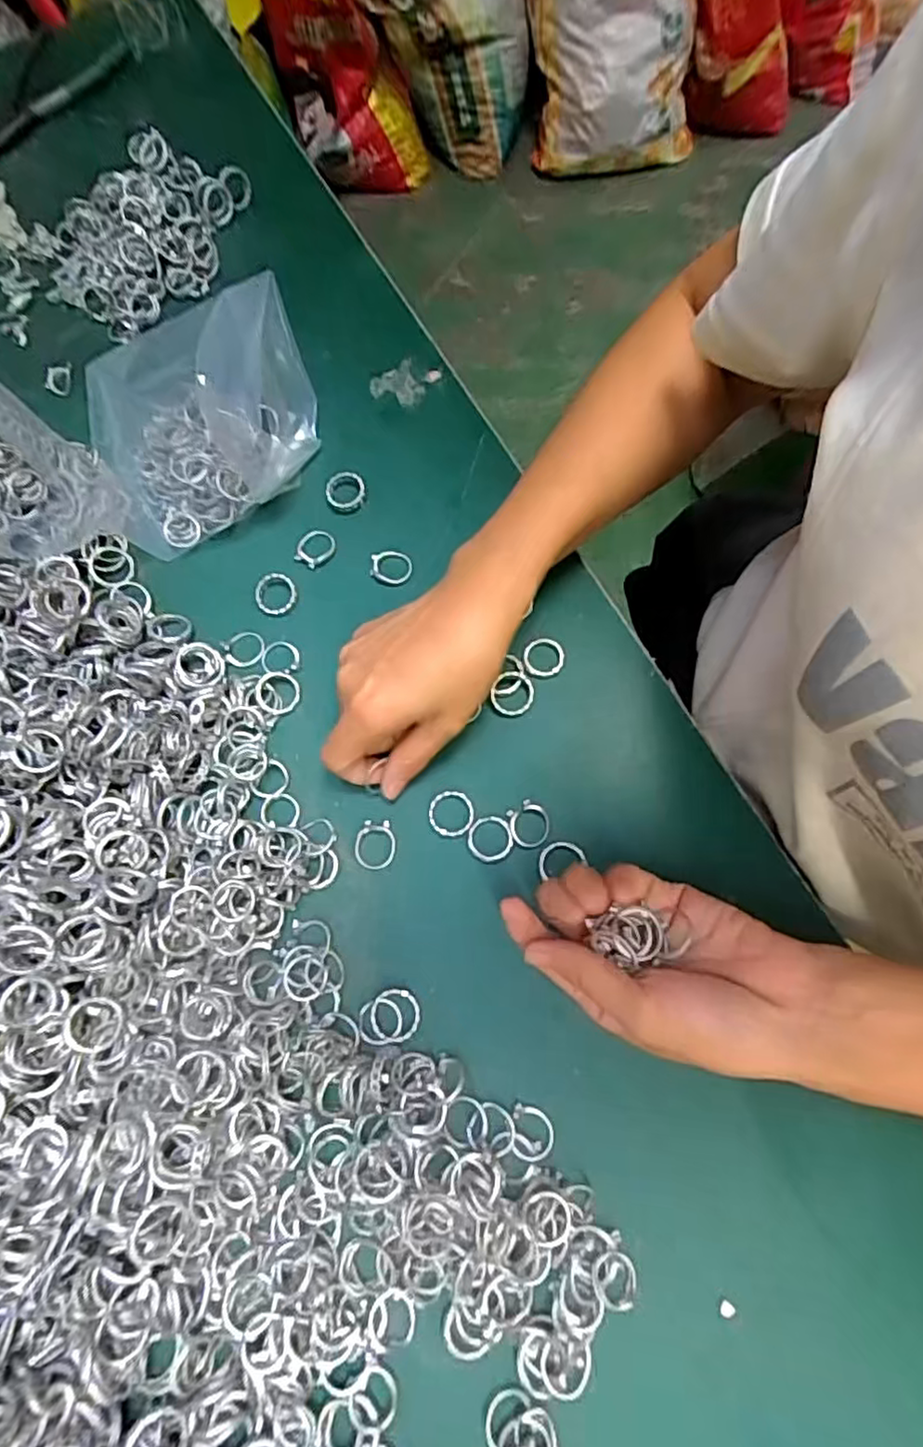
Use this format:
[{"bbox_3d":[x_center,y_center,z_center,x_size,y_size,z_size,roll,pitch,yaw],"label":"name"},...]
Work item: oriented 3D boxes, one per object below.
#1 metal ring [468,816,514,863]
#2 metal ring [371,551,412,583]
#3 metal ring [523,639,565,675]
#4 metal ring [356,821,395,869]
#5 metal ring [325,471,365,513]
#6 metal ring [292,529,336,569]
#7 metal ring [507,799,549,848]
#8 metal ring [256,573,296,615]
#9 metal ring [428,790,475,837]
[{"bbox_3d":[0.015,0.059,0.336,0.023,0.004,0.023,0,73,0],"label":"metal ring"},{"bbox_3d":[-0.041,-0.091,0.382,0.024,0.004,0.020,0,73,0],"label":"metal ring"},{"bbox_3d":[0.045,-0.037,0.362,0.023,0.004,0.021,0,73,0],"label":"metal ring"},{"bbox_3d":[-0.044,0.062,0.339,0.021,0.004,0.024,3,73,1],"label":"metal ring"},{"bbox_3d":[-0.070,-0.140,0.394,0.023,0.005,0.024,0,73,0],"label":"metal ring"},{"bbox_3d":[-0.087,-0.104,0.389,0.026,0.004,0.021,-39,77,-10],"label":"metal ring"},{"bbox_3d":[0.035,0.052,0.339,0.022,0.004,0.023,0,73,0],"label":"metal ring"},{"bbox_3d":[-0.107,-0.075,0.379,0.024,0.005,0.024,0,73,0],"label":"metal ring"},{"bbox_3d":[-0.005,0.046,0.340,0.023,0.004,0.024,3,73,1],"label":"metal ring"}]

